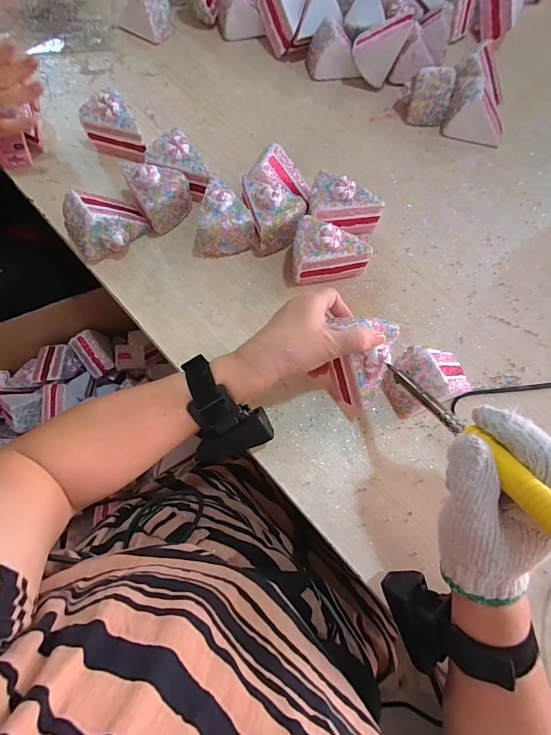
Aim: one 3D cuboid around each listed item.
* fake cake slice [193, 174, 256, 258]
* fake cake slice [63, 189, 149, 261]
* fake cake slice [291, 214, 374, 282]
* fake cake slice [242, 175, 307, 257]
[{"bbox_3d":[-0.069,-0.186,0.445,0.076,0.065,0.079,-12,71,-7],"label":"fake cake slice"},{"bbox_3d":[-0.201,-0.174,0.434,0.087,0.069,0.063,-27,73,-11],"label":"fake cake slice"},{"bbox_3d":[0.061,-0.141,0.434,0.087,0.065,0.062,-7,70,-5],"label":"fake cake slice"},{"bbox_3d":[-0.002,-0.192,0.451,0.068,0.064,0.082,-11,71,-6],"label":"fake cake slice"}]

